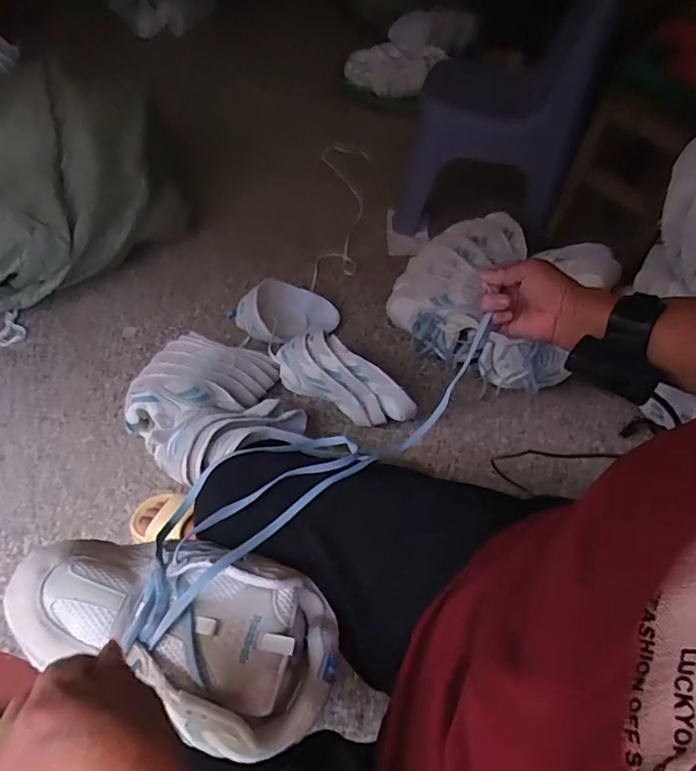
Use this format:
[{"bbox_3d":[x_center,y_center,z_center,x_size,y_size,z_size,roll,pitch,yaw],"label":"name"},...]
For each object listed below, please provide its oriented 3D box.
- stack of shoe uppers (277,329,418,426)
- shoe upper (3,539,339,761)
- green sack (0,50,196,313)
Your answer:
[{"bbox_3d":[-0.005,-0.008,0.988,0.282,0.129,0.087,19,54,12],"label":"stack of shoe uppers"},{"bbox_3d":[-0.121,0.170,0.371,0.225,0.058,0.121,18,50,2],"label":"shoe upper"},{"bbox_3d":[-0.721,-0.451,1.170,0.583,0.318,0.401,-34,65,-23],"label":"green sack"}]

